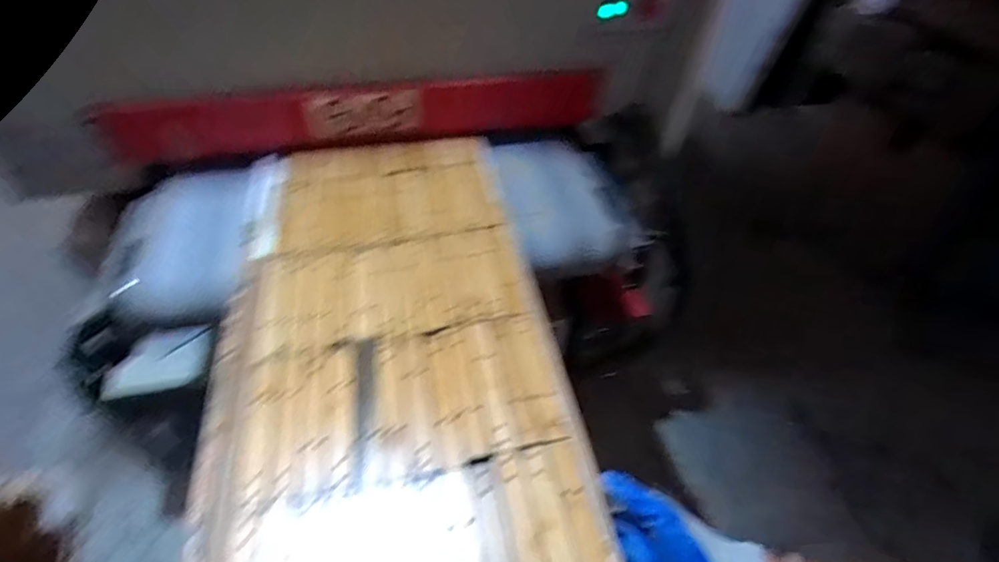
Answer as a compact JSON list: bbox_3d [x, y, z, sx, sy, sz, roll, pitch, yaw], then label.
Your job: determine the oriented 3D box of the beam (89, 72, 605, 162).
[{"bbox_3d":[-0.285,-0.280,0.939,0.831,0.130,0.081,-5,36,-8],"label":"beam"}]

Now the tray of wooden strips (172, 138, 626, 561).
[{"bbox_3d":[-0.156,0.065,0.691,0.413,0.031,0.830,-8,46,-9],"label":"tray of wooden strips"}]

